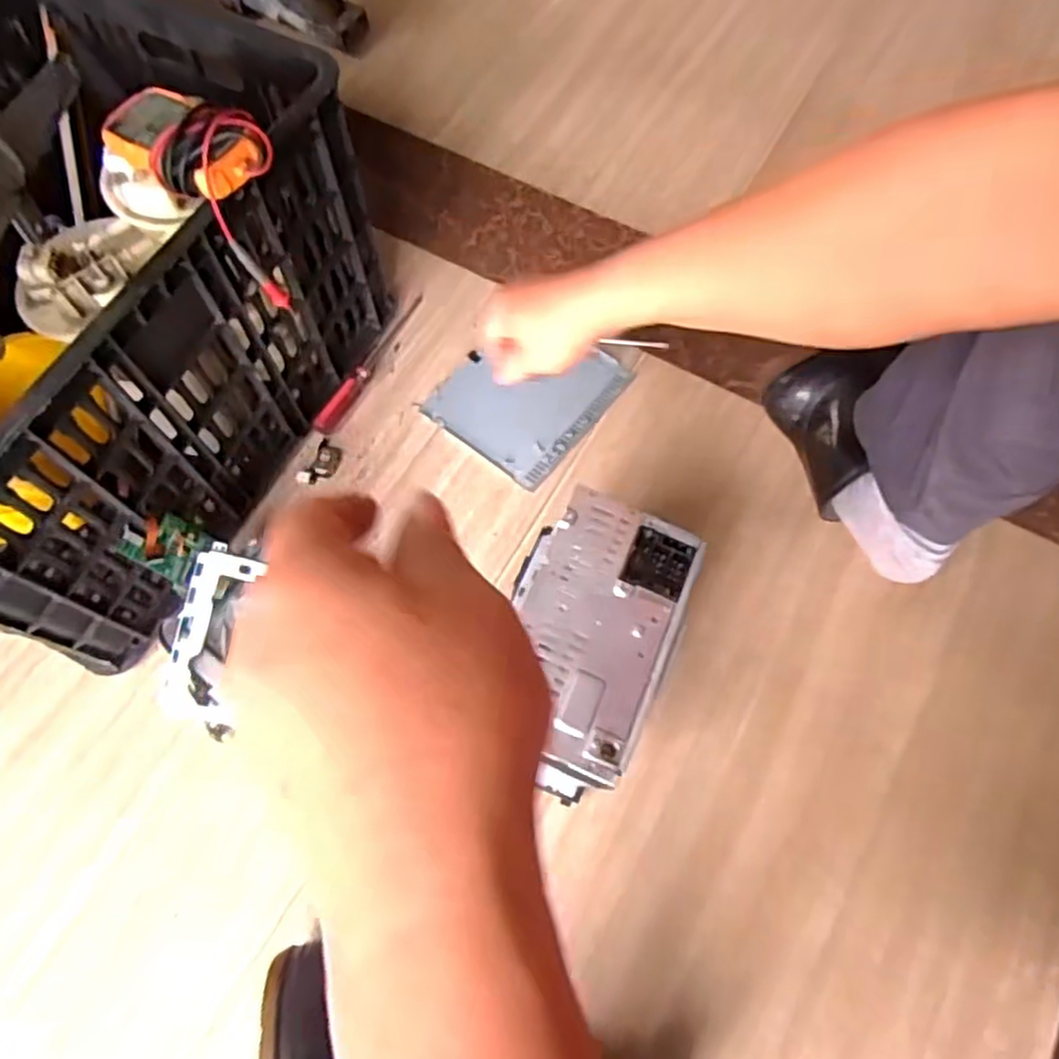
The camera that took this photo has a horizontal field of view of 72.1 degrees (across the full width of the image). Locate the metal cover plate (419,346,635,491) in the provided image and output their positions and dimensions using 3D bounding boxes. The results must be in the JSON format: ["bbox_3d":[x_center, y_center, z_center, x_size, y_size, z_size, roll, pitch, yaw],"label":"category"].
[{"bbox_3d":[-0.001,-0.148,0.775,0.155,0.006,0.179,37,73,14],"label":"metal cover plate"}]

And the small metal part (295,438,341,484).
[{"bbox_3d":[-0.212,-0.066,0.740,0.035,0.008,0.052,30,71,12],"label":"small metal part"}]

